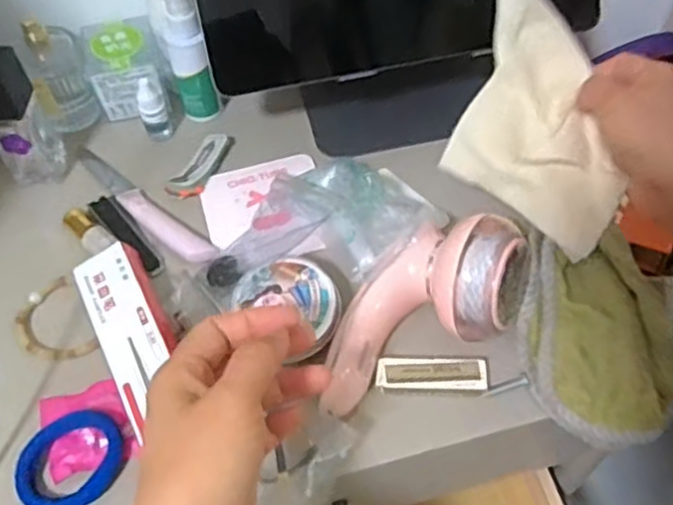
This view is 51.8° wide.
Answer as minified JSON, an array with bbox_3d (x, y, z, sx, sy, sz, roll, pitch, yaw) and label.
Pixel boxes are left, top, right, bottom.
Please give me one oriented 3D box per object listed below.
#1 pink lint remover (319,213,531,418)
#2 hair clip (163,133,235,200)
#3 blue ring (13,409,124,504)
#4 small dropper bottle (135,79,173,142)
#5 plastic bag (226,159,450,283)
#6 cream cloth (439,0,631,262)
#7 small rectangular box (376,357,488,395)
[{"bbox_3d":[0.049,0.036,0.425,0.154,0.052,0.075,-36,61,-2],"label":"pink lint remover"},{"bbox_3d":[-0.101,-0.067,0.523,0.021,0.010,0.064,23,60,16],"label":"hair clip"},{"bbox_3d":[-0.153,0.121,0.401,0.059,0.011,0.057,-1,56,1],"label":"blue ring"},{"bbox_3d":[-0.140,-0.109,0.531,0.020,0.050,0.015,-19,58,-12],"label":"small dropper bottle"},{"bbox_3d":[-0.005,-0.015,0.466,0.126,0.051,0.088,19,58,13],"label":"plastic bag"},{"bbox_3d":[0.135,-0.083,0.439,0.132,0.120,0.017,36,18,9],"label":"cream cloth"},{"bbox_3d":[0.058,0.075,0.424,0.065,0.008,0.022,-1,56,1],"label":"small rectangular box"}]

